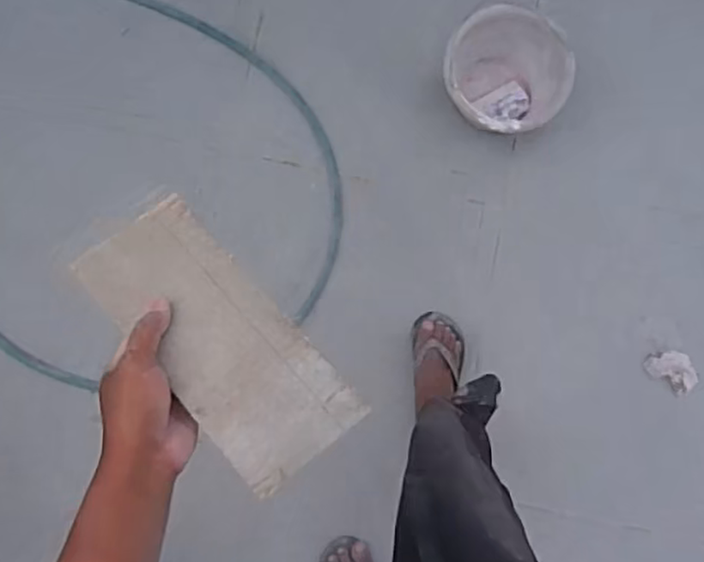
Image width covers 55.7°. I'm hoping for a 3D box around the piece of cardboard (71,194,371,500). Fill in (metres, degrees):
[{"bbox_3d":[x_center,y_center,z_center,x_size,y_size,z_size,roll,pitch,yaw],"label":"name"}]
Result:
[{"bbox_3d":[-0.100,0.039,0.490,0.098,0.011,0.229,-39,74,-15],"label":"piece of cardboard"}]

